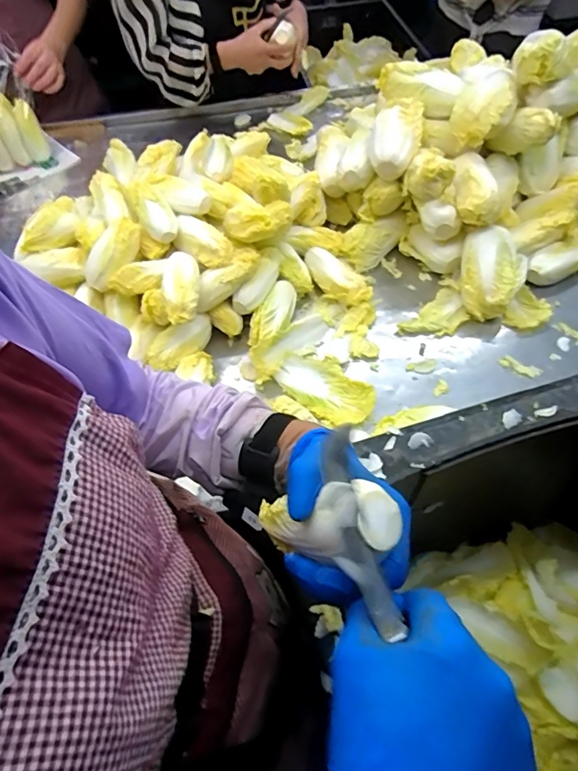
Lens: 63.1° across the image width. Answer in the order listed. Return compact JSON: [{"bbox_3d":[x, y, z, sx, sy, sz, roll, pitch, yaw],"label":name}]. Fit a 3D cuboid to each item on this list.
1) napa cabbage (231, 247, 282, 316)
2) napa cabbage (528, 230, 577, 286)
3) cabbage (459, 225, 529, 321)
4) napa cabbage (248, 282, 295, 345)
[{"bbox_3d":[-0.046,-0.186,0.804,0.046,0.046,0.139,21,59,15],"label":"napa cabbage"},{"bbox_3d":[0.510,-0.230,0.870,0.172,0.047,0.064,-29,59,-16],"label":"napa cabbage"},{"bbox_3d":[0.343,-0.191,0.813,0.113,0.098,0.131,25,60,18],"label":"cabbage"},{"bbox_3d":[-0.024,-0.119,0.796,0.058,0.037,0.144,21,59,15],"label":"napa cabbage"}]

